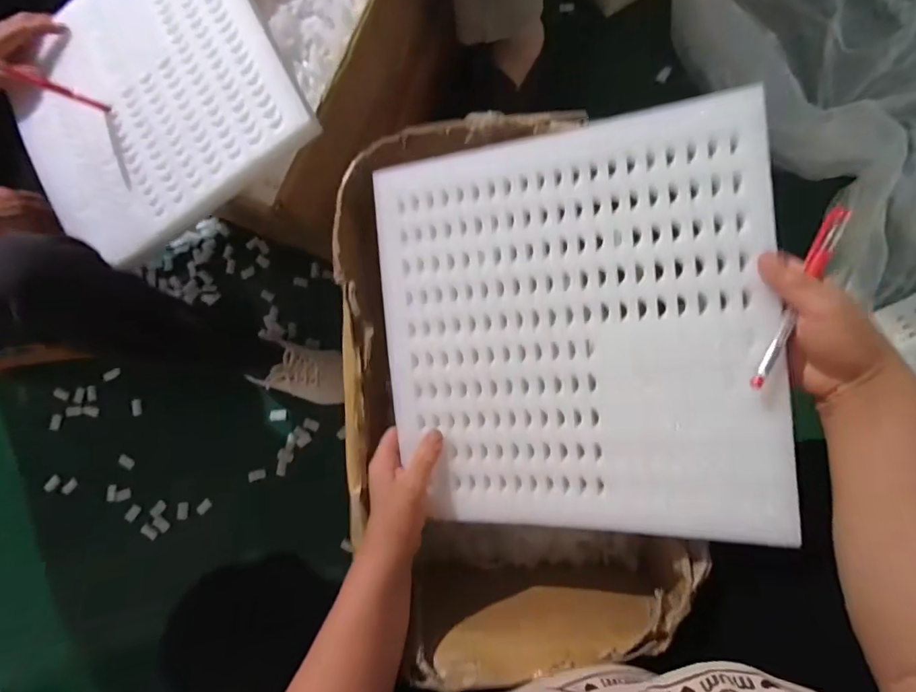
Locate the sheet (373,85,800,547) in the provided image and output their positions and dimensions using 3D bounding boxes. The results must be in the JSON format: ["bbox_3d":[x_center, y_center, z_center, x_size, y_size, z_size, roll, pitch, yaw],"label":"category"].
[{"bbox_3d":[0.088,-0.011,0.418,0.322,0.017,0.340,-5,91,20],"label":"sheet"}]

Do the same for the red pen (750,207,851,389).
[{"bbox_3d":[0.249,-0.035,0.352,0.013,0.013,0.147,28,88,9],"label":"red pen"}]

